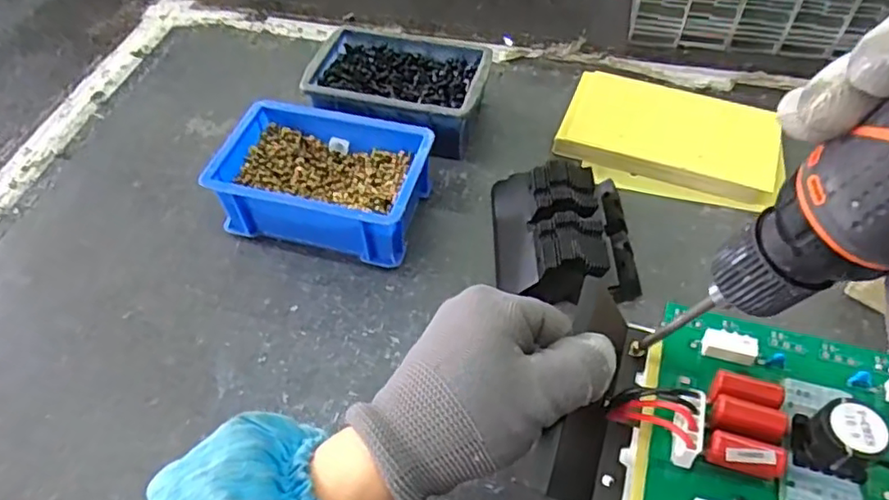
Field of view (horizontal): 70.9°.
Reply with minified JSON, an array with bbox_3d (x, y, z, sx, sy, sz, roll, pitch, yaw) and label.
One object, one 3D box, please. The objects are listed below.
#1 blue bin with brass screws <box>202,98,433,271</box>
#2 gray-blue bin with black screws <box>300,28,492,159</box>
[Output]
[{"bbox_3d":[-0.087,-0.053,0.468,0.143,0.056,0.103,12,52,11],"label":"blue bin with brass screws"},{"bbox_3d":[-0.038,-0.136,0.540,0.146,0.054,0.111,14,52,12],"label":"gray-blue bin with black screws"}]

